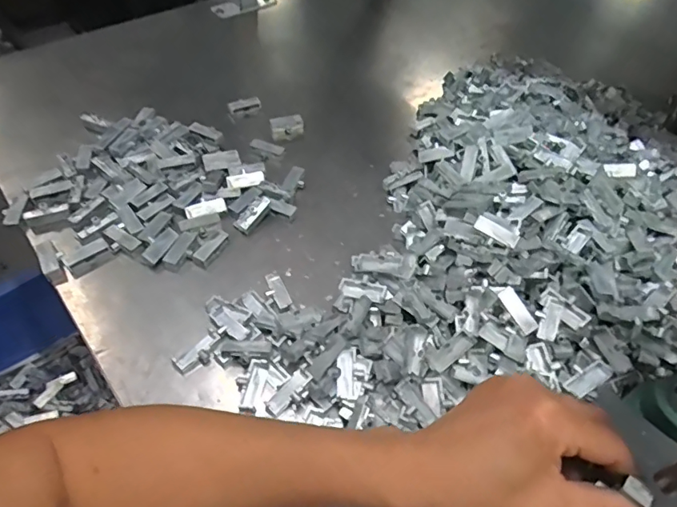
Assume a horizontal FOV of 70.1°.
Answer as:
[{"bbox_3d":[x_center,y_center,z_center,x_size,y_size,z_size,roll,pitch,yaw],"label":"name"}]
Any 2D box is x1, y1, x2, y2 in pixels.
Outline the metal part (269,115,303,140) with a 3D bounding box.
[{"bbox_3d":[-0.060,-0.148,0.561,0.039,0.018,0.020,-21,55,-18],"label":"metal part"}]

